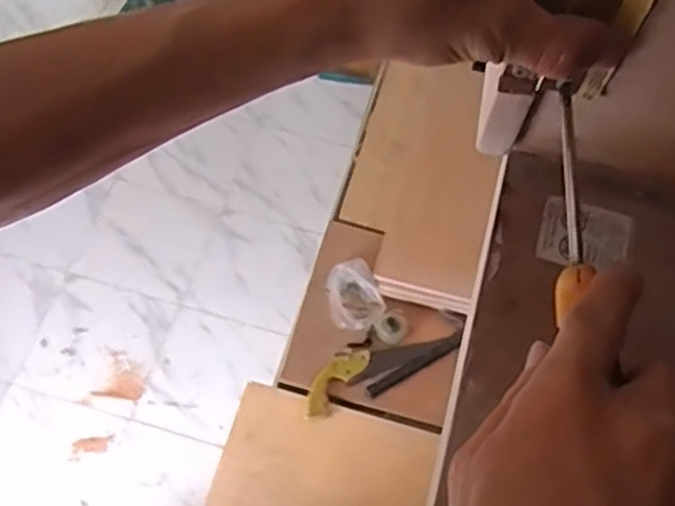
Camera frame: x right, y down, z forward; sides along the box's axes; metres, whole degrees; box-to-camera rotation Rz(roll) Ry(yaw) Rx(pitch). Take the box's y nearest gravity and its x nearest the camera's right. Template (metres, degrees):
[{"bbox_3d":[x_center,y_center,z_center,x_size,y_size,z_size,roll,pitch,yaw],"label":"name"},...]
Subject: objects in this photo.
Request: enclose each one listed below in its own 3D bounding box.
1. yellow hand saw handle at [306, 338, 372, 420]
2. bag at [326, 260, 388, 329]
[{"bbox_3d":[0.000,0.237,1.359,0.062,0.020,0.182,32,64,13],"label":"yellow hand saw handle"},{"bbox_3d":[0.030,0.084,1.419,0.102,0.031,0.141,-15,64,-11],"label":"bag"}]

